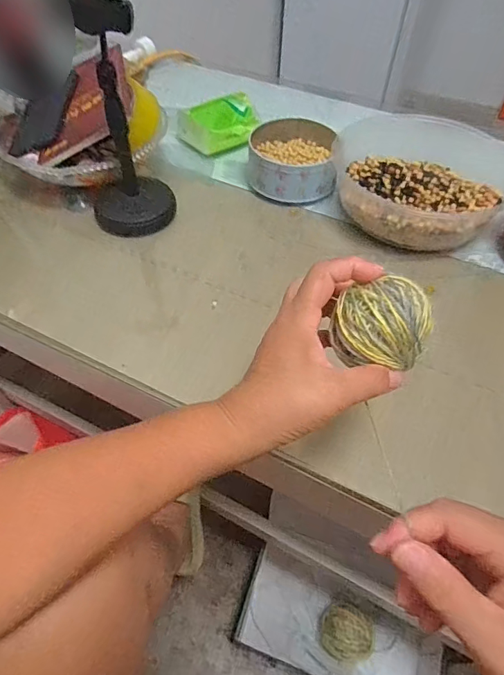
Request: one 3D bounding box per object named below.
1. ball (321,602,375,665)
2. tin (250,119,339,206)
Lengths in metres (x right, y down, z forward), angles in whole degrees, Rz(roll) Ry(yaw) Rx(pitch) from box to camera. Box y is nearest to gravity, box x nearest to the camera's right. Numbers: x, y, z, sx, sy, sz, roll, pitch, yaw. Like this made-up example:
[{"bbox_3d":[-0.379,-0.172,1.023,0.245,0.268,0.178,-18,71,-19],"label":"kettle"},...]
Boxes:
[{"bbox_3d":[0.157,0.492,0.727,0.082,0.082,0.071,16,54,10],"label":"ball"},{"bbox_3d":[0.057,-0.260,0.634,0.121,0.054,0.147,3,53,0],"label":"tin"}]

